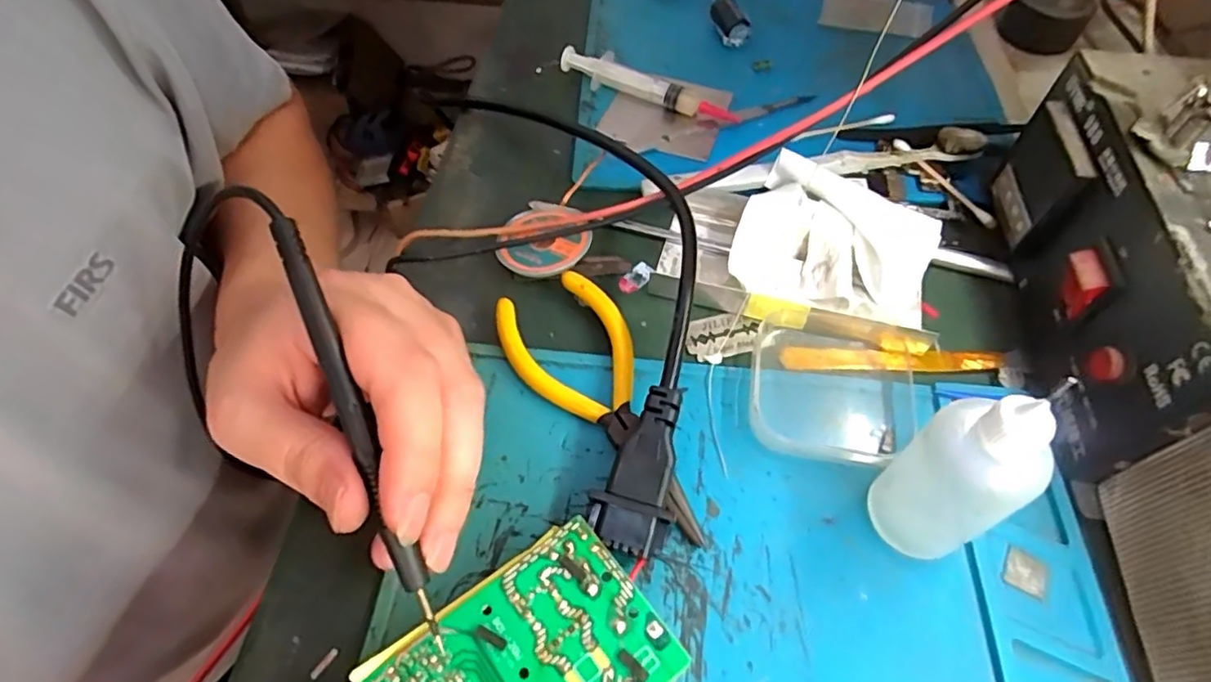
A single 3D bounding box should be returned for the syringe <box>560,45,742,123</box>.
[{"bbox_3d":[0.025,-0.151,0.374,0.115,0.019,0.010,26,59,16],"label":"syringe"}]

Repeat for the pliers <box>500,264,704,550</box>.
[{"bbox_3d":[-0.001,0.026,0.257,0.051,0.013,0.127,-23,59,-16],"label":"pliers"}]

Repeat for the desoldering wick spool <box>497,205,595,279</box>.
[{"bbox_3d":[-0.029,-0.047,0.306,0.042,0.018,0.043,0,56,0],"label":"desoldering wick spool"}]

